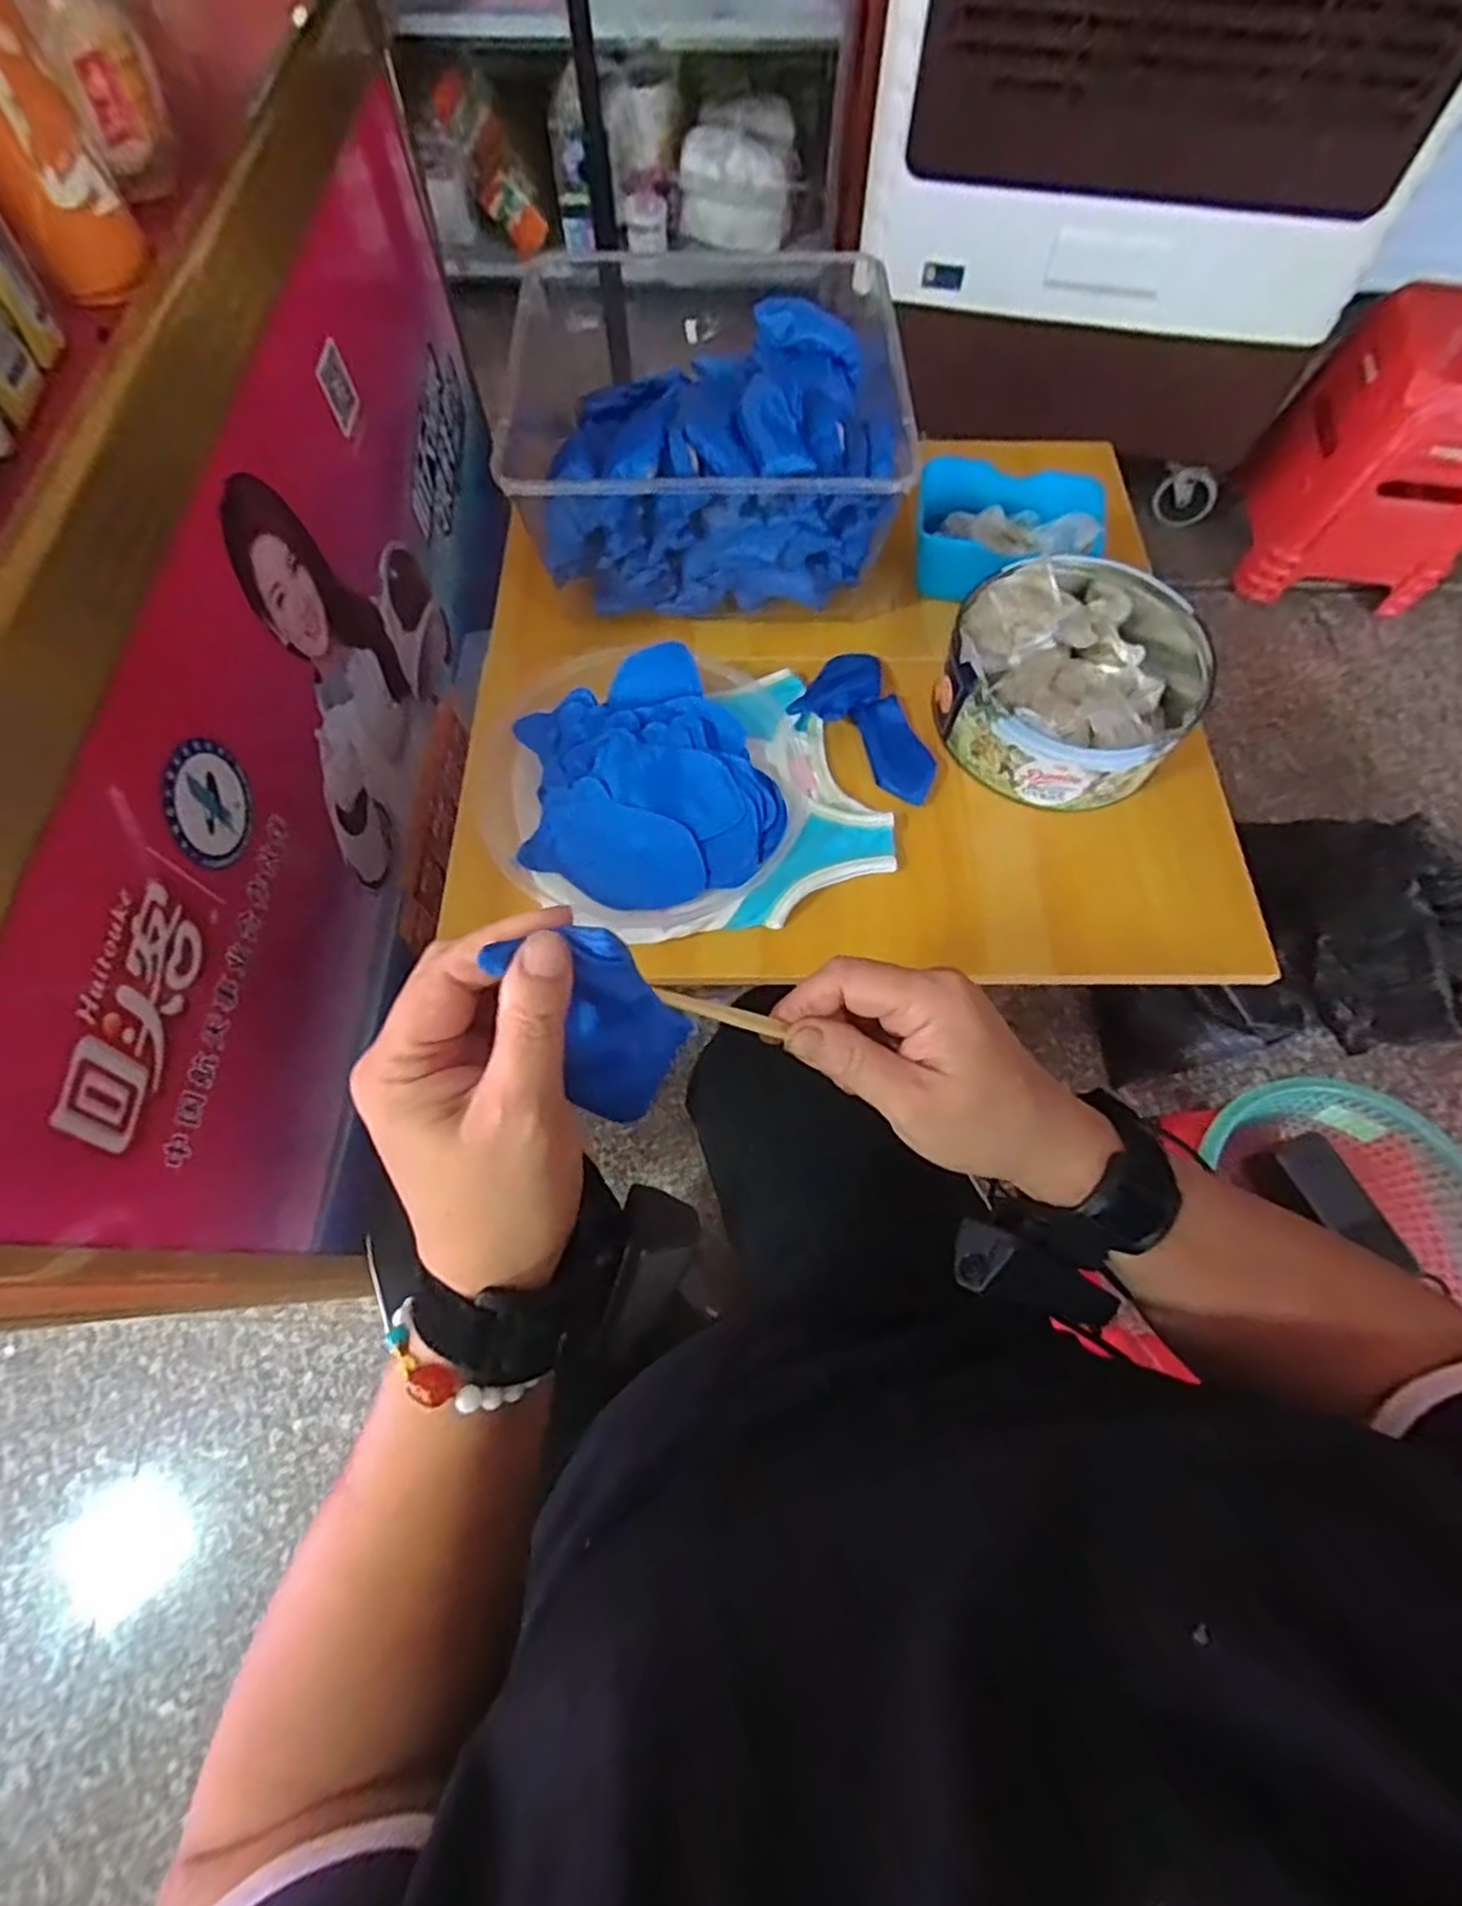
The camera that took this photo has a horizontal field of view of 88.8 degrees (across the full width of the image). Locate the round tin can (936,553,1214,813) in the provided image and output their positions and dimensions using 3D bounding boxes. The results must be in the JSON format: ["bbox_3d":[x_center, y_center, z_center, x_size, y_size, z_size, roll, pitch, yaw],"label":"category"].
[{"bbox_3d":[0.270,-0.218,0.589,0.198,0.079,0.185,0,67,0],"label":"round tin can"}]

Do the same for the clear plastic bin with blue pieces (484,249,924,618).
[{"bbox_3d":[-0.011,-0.425,0.626,0.282,0.133,0.249,0,67,-1],"label":"clear plastic bin with blue pieces"}]

